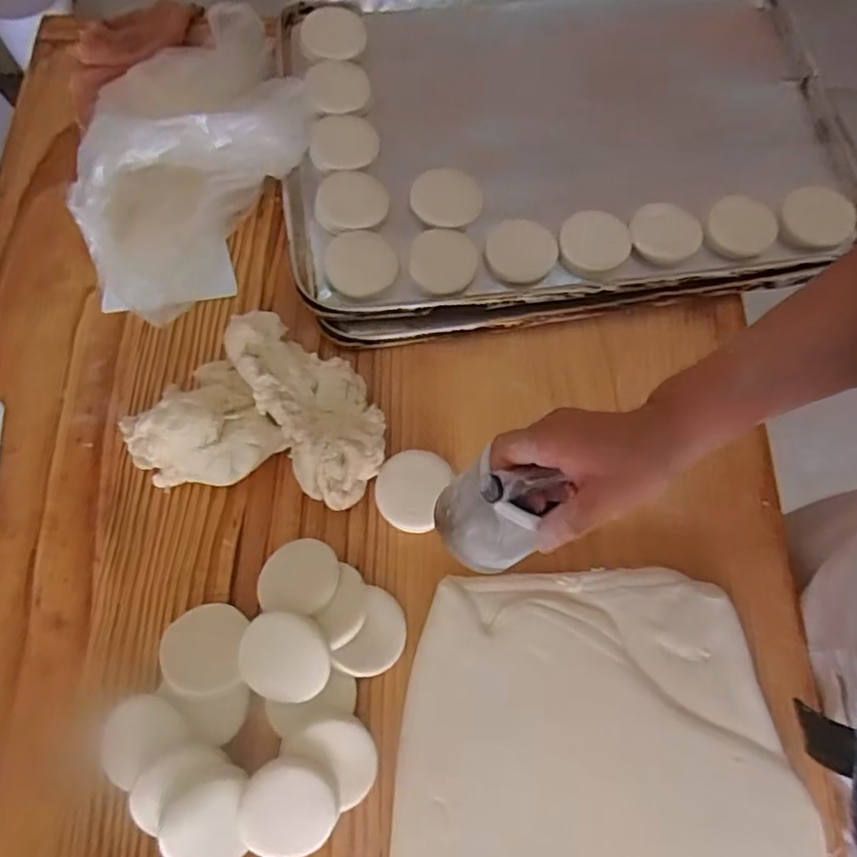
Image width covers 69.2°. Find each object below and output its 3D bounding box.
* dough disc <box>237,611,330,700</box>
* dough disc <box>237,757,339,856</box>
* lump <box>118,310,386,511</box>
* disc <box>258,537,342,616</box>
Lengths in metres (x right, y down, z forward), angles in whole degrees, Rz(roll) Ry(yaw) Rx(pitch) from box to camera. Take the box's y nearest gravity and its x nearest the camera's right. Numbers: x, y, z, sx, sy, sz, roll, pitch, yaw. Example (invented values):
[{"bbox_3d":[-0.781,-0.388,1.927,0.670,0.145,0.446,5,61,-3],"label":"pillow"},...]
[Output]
[{"bbox_3d":[-0.110,0.176,0.478,0.067,0.004,0.064,2,83,-13],"label":"dough disc"},{"bbox_3d":[-0.099,0.271,0.443,0.066,0.007,0.066,13,86,-12],"label":"dough disc"},{"bbox_3d":[-0.149,-0.025,0.538,0.227,0.061,0.161,8,73,2],"label":"lump"},{"bbox_3d":[-0.106,0.121,0.512,0.062,0.004,0.062,0,56,0],"label":"disc"}]

